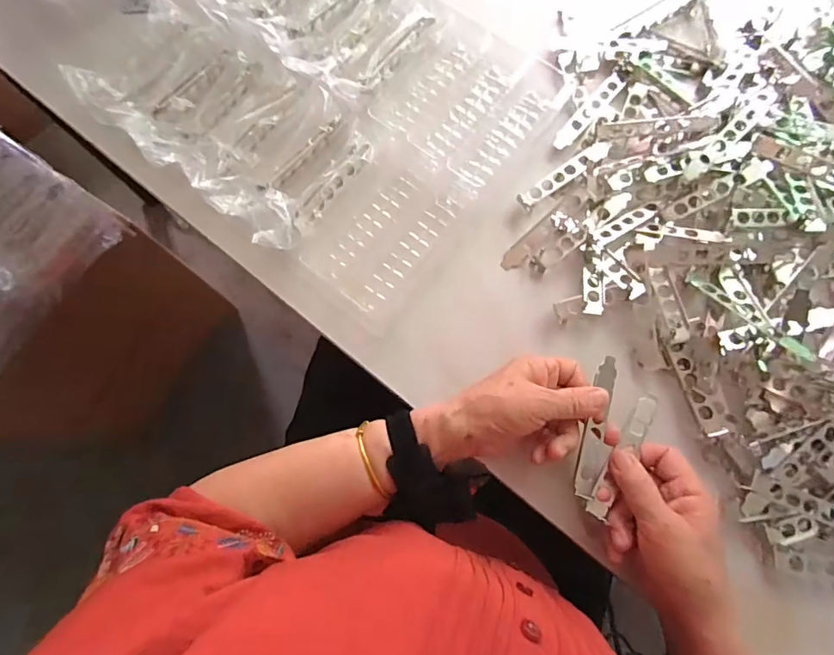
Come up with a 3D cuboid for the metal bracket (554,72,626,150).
[{"bbox_3d":[0.187,-0.235,0.521,0.018,0.005,0.111,41,80,10],"label":"metal bracket"}]

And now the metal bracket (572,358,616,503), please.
[{"bbox_3d":[0.152,0.083,0.402,0.025,0.012,0.117,14,78,4],"label":"metal bracket"}]

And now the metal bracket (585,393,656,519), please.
[{"bbox_3d":[0.174,0.105,0.402,0.018,0.012,0.117,34,72,9],"label":"metal bracket"}]

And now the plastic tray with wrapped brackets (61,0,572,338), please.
[{"bbox_3d":[-0.103,-0.255,0.516,0.434,0.040,0.354,35,79,9],"label":"plastic tray with wrapped brackets"}]

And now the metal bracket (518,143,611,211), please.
[{"bbox_3d":[0.155,-0.161,0.503,0.118,0.013,0.019,-34,78,-8],"label":"metal bracket"}]

